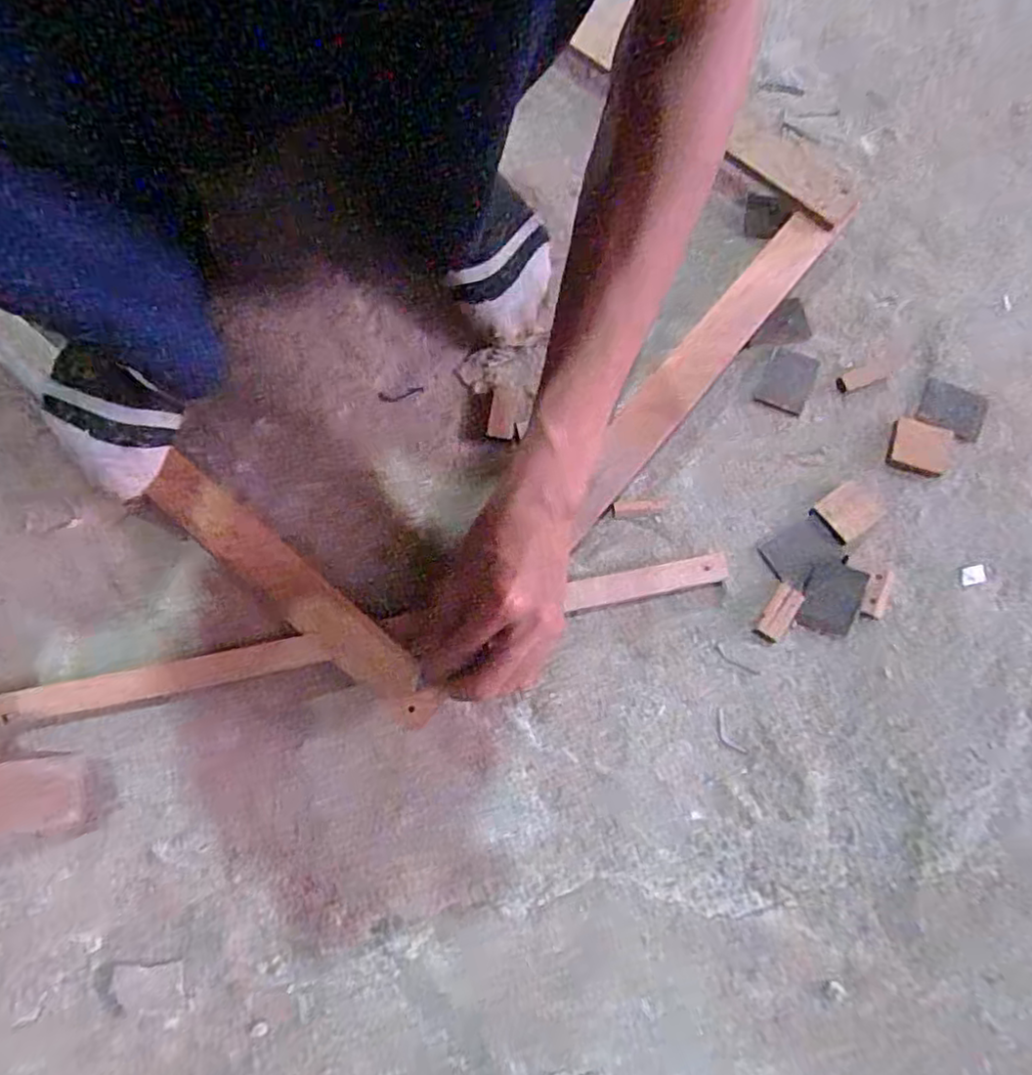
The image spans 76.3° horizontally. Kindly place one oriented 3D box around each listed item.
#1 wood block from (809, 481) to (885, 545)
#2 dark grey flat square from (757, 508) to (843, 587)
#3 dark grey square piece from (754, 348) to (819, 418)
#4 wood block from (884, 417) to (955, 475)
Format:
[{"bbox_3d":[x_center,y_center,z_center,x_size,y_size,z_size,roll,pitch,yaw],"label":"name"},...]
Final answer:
[{"bbox_3d":[0.237,-0.019,0.469,0.045,0.005,0.033,-36,80,-9],"label":"wood block"},{"bbox_3d":[0.206,0.008,0.471,0.051,0.007,0.037,-32,79,-8],"label":"dark grey flat square"},{"bbox_3d":[0.204,-0.118,0.493,0.036,0.005,0.047,23,77,5],"label":"dark grey square piece"},{"bbox_3d":[0.296,-0.066,0.481,0.042,0.008,0.036,20,77,4],"label":"wood block"}]

